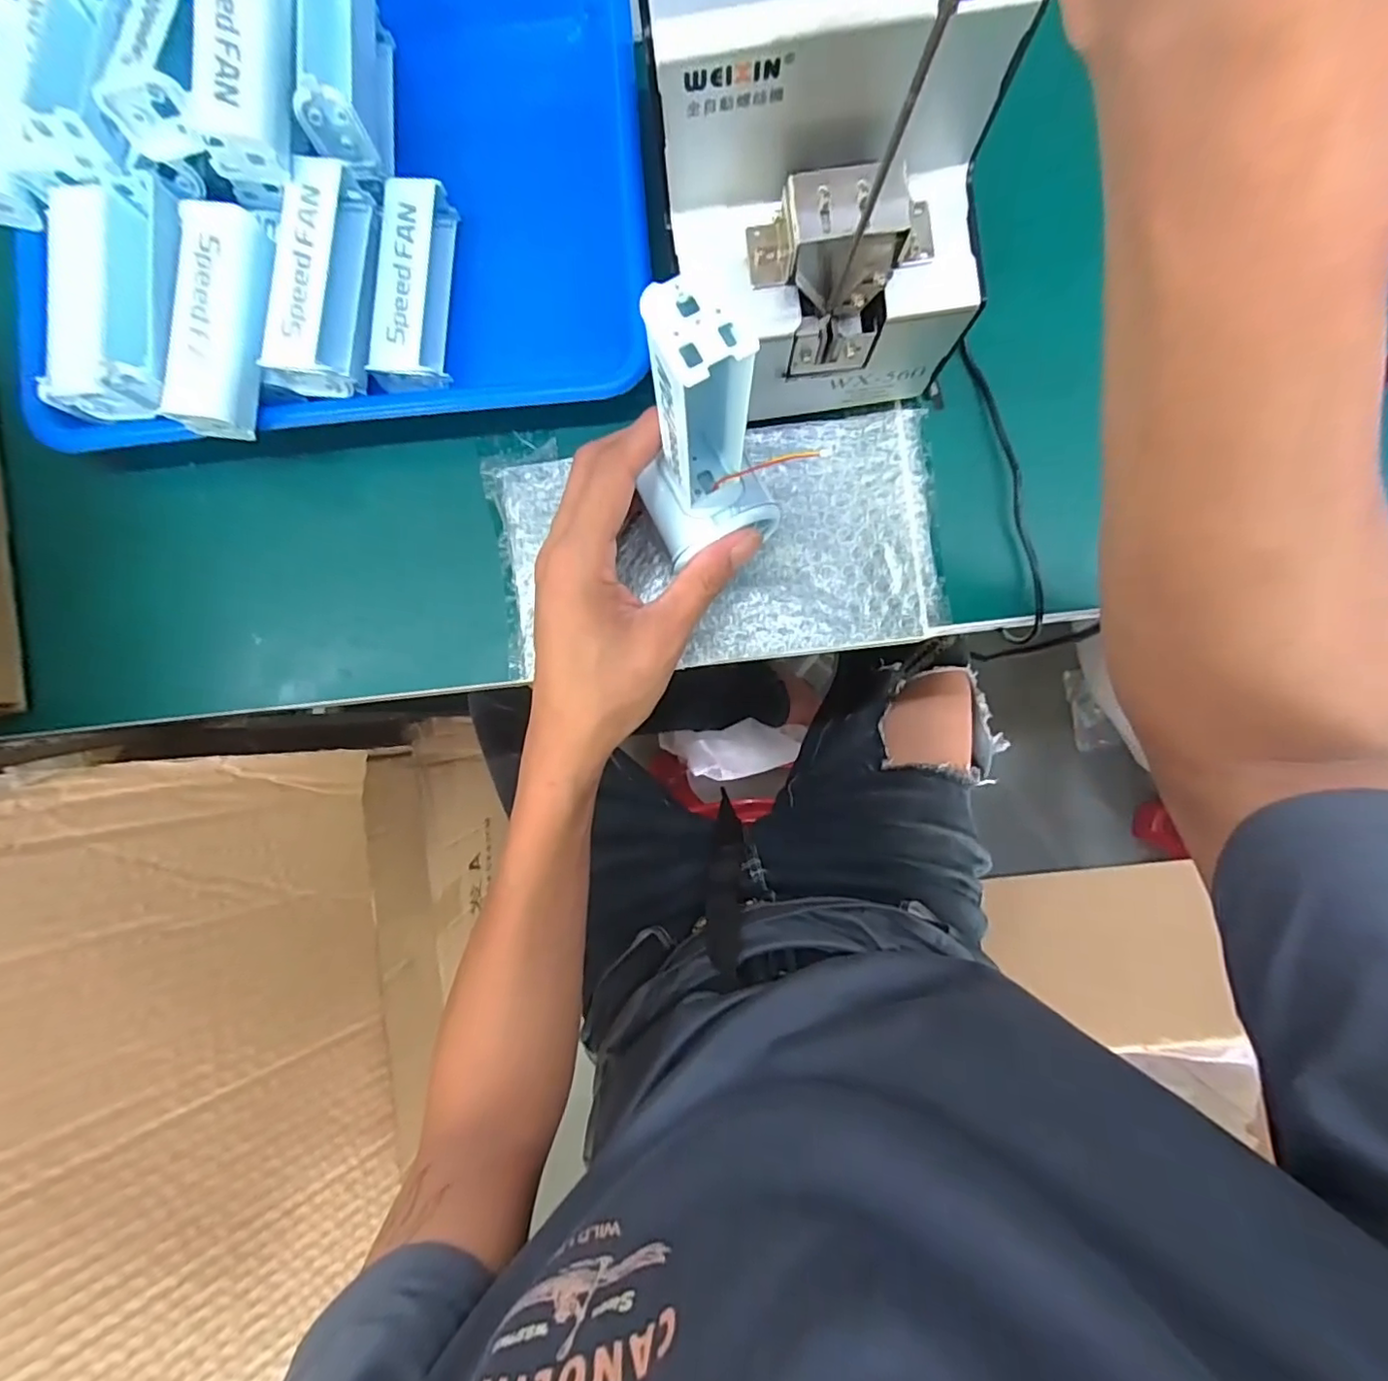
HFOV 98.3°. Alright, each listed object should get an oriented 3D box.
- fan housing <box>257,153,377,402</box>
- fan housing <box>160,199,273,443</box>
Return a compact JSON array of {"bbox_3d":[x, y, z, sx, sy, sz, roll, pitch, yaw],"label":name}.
[{"bbox_3d":[-0.187,-0.204,0.300,0.037,0.034,0.103,9,88,2],"label":"fan housing"},{"bbox_3d":[-0.228,-0.176,0.288,0.034,0.023,0.102,6,88,2],"label":"fan housing"}]

